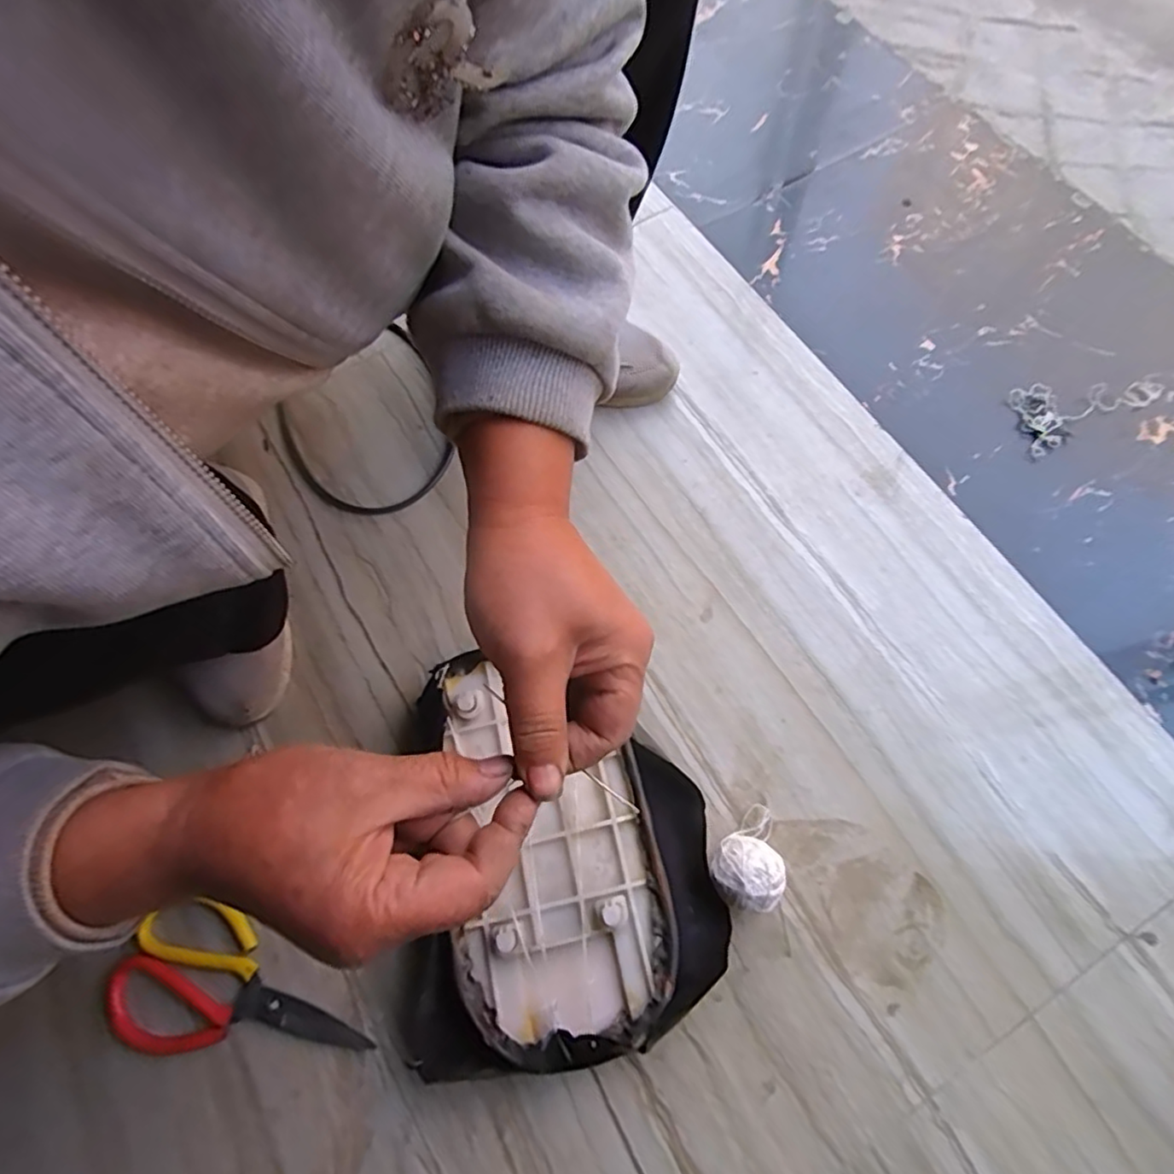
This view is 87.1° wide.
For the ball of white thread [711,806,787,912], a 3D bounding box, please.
[{"bbox_3d":[0.126,0.202,0.463,0.049,0.050,0.069,35,76,13],"label":"ball of white thread"}]

